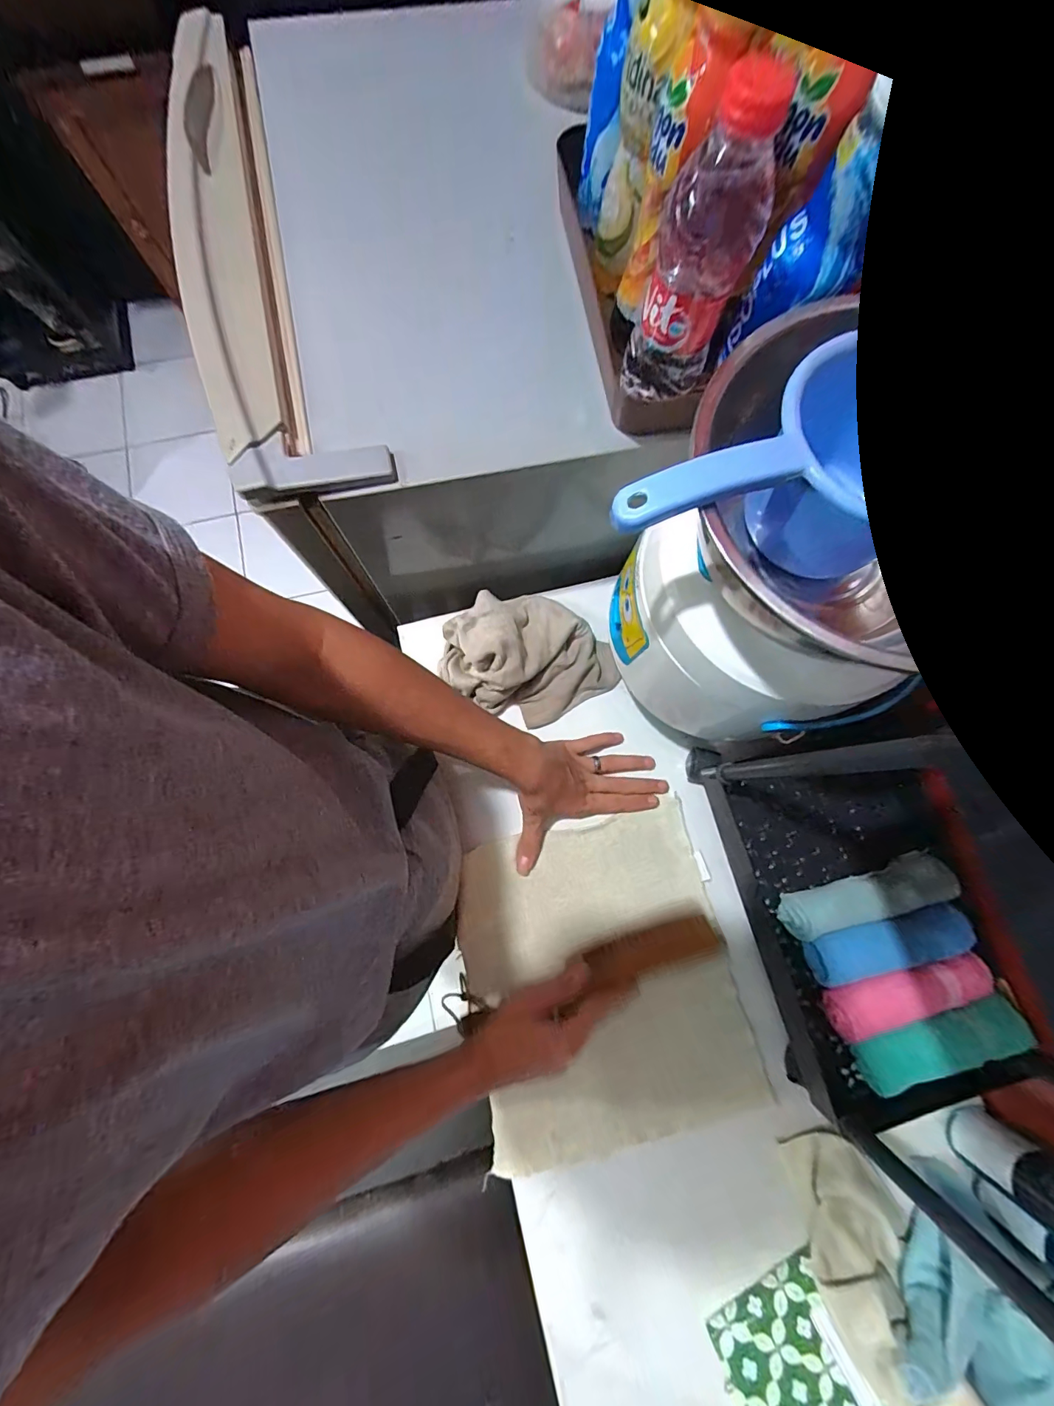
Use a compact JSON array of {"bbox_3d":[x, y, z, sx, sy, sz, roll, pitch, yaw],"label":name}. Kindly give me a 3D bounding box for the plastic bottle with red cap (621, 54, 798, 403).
[{"bbox_3d":[0.105,-0.270,0.295,0.056,0.158,0.048,18,79,3],"label":"plastic bottle with red cap"}]

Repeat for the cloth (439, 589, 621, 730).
[{"bbox_3d":[0.005,-0.047,0.507,0.175,0.073,0.133,28,80,4],"label":"cloth"}]

